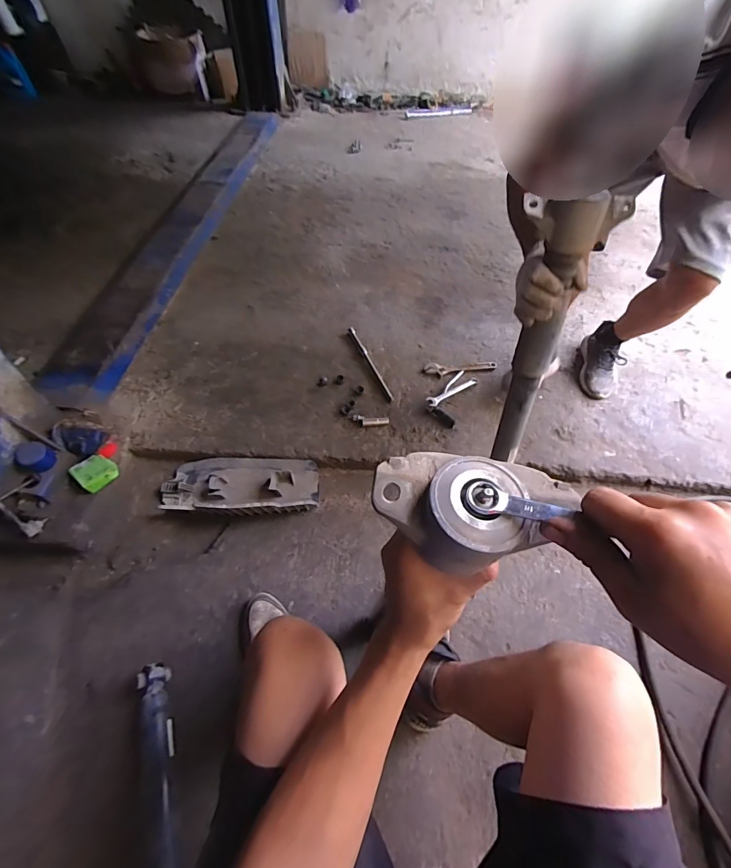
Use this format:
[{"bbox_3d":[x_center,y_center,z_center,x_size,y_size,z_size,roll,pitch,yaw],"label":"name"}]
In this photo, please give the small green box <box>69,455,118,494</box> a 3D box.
[{"bbox_3d":[-0.710,0.099,1.053,0.076,0.047,0.087,33,61,21],"label":"small green box"}]

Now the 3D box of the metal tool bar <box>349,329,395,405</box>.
[{"bbox_3d":[0.014,-0.245,1.357,0.028,0.013,0.379,-16,54,-12],"label":"metal tool bar"}]

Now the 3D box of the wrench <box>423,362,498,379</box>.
[{"bbox_3d":[0.323,-0.218,1.342,0.249,0.012,0.055,-3,52,-2],"label":"wrench"}]

